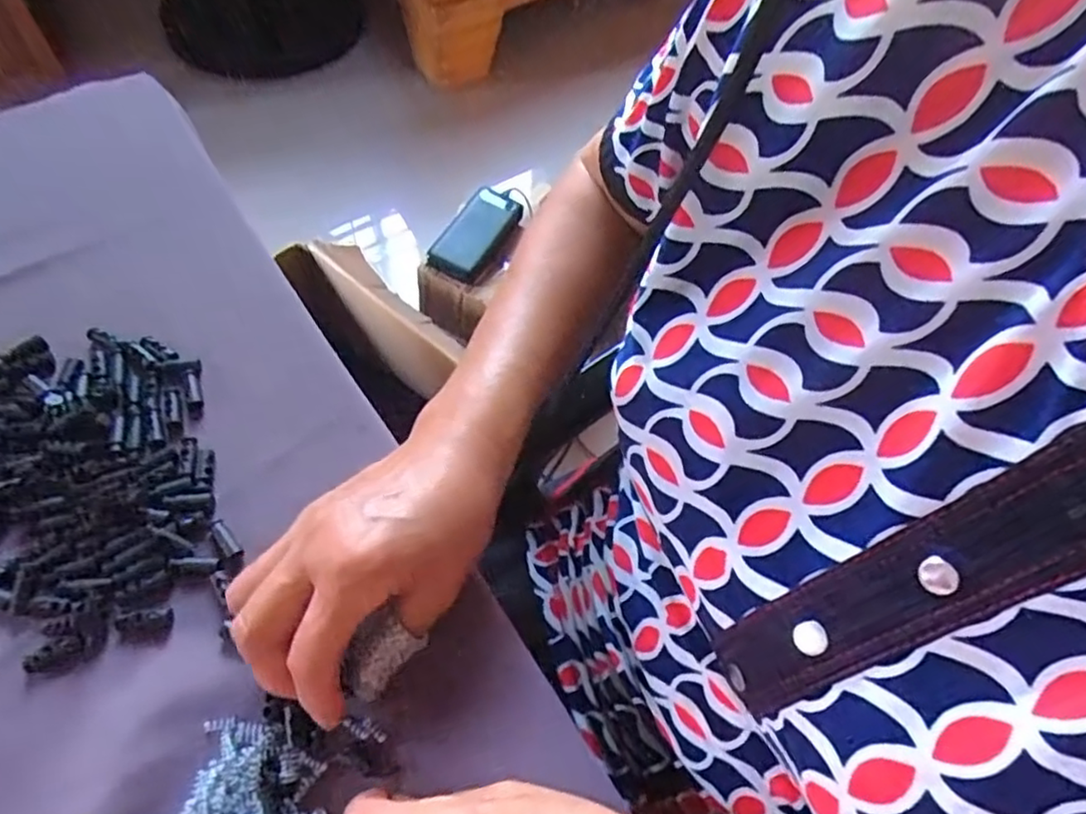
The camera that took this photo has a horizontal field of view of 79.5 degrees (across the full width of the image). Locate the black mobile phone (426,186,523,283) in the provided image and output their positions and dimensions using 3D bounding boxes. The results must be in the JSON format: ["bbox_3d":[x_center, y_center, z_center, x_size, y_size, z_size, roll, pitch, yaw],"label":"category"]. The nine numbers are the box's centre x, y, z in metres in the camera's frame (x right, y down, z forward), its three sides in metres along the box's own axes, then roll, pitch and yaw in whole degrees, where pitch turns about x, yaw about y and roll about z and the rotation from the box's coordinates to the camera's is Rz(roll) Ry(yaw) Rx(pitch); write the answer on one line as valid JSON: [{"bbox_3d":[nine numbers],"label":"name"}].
[{"bbox_3d":[-0.092,-0.247,0.913,0.073,0.014,0.170,30,55,-2],"label":"black mobile phone"}]

